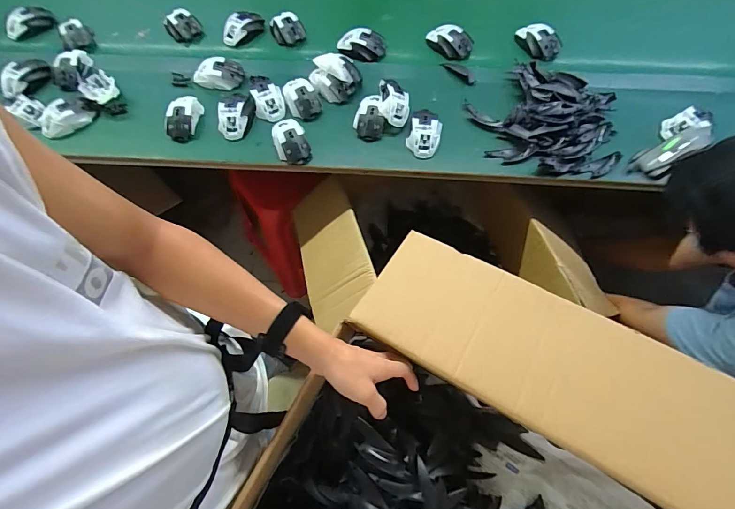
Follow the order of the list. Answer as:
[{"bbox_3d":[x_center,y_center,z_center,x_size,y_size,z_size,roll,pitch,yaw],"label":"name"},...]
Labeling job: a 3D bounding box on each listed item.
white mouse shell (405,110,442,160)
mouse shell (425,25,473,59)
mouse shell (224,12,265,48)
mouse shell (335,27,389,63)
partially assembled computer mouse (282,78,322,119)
[{"bbox_3d":[0.120,-0.258,0.783,0.069,0.040,0.113,16,63,7],"label":"white mouse shell"},{"bbox_3d":[0.200,-0.508,0.892,0.065,0.040,0.109,-37,69,-19],"label":"mouse shell"},{"bbox_3d":[-0.306,-0.556,0.924,0.102,0.050,0.046,-18,66,-7],"label":"mouse shell"},{"bbox_3d":[-0.013,-0.494,0.889,0.110,0.042,0.065,18,63,7],"label":"mouse shell"},{"bbox_3d":[-0.145,-0.345,0.825,0.069,0.037,0.104,-21,65,-12],"label":"partially assembled computer mouse"}]

